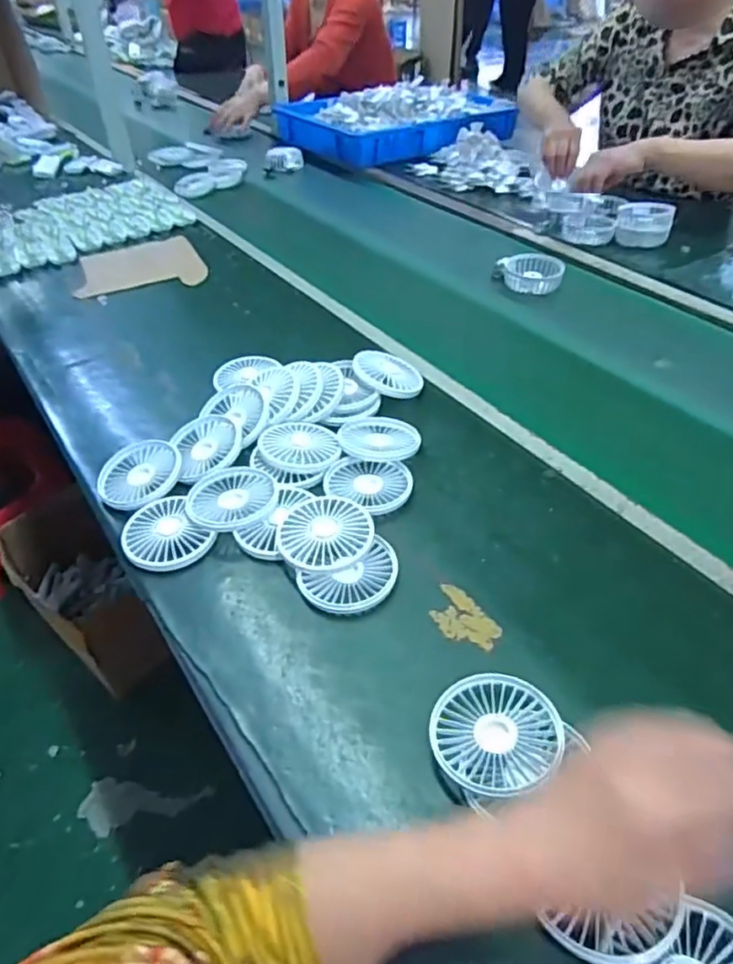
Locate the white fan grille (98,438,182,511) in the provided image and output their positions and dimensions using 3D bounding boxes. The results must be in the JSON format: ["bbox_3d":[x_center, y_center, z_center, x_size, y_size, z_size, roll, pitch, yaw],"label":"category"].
[{"bbox_3d":[-0.237,-0.008,0.645,0.088,0.013,0.086,17,57,24],"label":"white fan grille"}]

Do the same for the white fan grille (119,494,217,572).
[{"bbox_3d":[-0.196,0.052,0.593,0.074,0.017,0.089,-32,51,-26],"label":"white fan grille"}]

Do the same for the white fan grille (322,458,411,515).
[{"bbox_3d":[0.001,0.003,0.620,0.086,0.010,0.077,4,45,7],"label":"white fan grille"}]

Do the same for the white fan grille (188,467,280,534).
[{"bbox_3d":[-0.132,0.017,0.613,0.087,0.014,0.082,-3,44,0],"label":"white fan grille"}]

